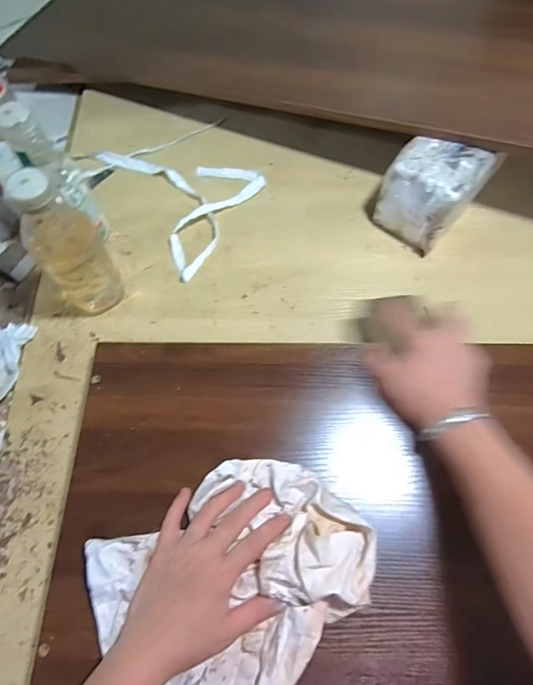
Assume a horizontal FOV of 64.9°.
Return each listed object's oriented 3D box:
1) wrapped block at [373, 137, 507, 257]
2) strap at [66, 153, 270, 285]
[{"bbox_3d":[0.226,-0.206,0.580,0.111,0.100,0.112,35,72,15],"label":"wrapped block"},{"bbox_3d":[-0.137,-0.246,0.646,0.201,0.011,0.280,-42,72,-15],"label":"strap"}]

